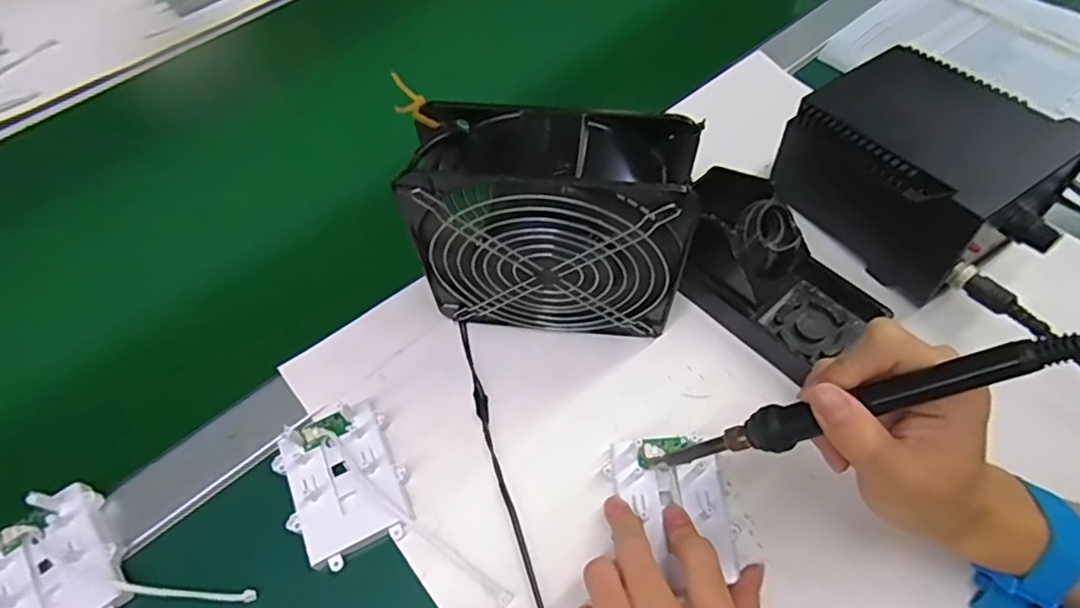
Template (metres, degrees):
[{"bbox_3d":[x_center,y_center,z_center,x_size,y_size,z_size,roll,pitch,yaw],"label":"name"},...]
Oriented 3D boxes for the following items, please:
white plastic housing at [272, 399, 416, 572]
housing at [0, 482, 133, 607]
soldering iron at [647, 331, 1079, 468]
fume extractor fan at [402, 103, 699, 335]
[{"bbox_3d":[-0.116,0.104,0.351,0.065,0.016,0.082,-25,60,-12],"label":"white plastic housing"},{"bbox_3d":[-0.277,0.151,0.334,0.067,0.018,0.084,-33,62,-16],"label":"housing"},{"bbox_3d":[0.131,0.050,0.272,0.015,0.210,0.019,22,52,-36],"label":"soldering iron"},{"bbox_3d":[0.007,-0.039,0.353,0.151,0.145,0.060,5,58,4],"label":"fume extractor fan"}]

